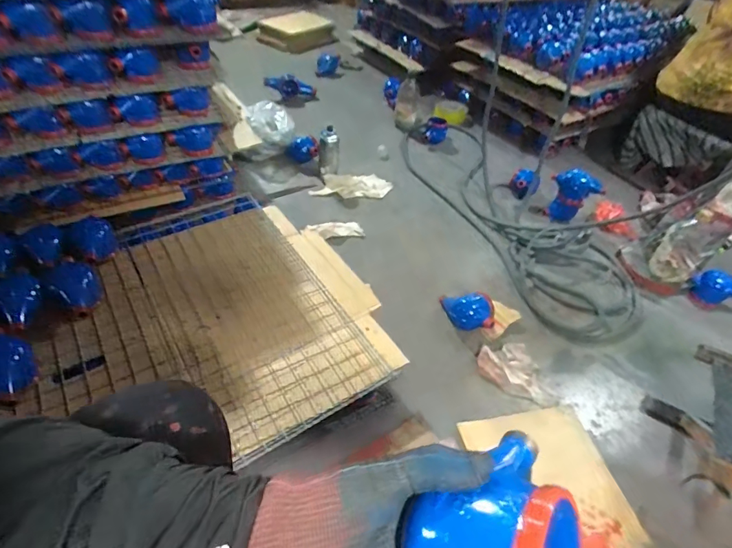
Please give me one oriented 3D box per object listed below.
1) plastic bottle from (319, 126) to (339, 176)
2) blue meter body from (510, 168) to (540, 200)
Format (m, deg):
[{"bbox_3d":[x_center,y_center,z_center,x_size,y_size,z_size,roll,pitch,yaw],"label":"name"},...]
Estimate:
[{"bbox_3d":[-0.121,-0.394,1.385,0.065,0.212,0.074,8,67,0],"label":"plastic bottle"},{"bbox_3d":[0.521,-0.295,1.423,0.093,0.096,0.074,24,47,16],"label":"blue meter body"}]

